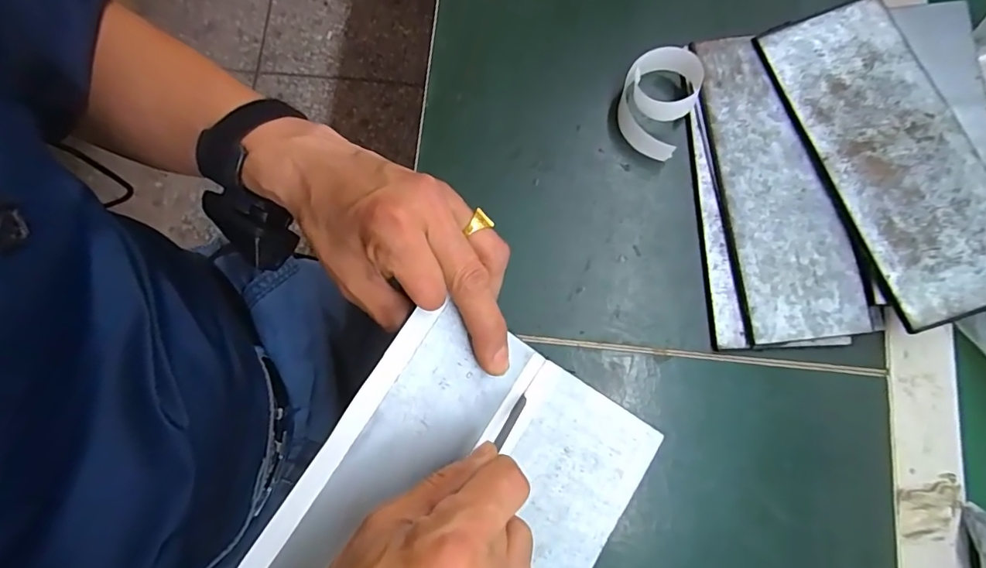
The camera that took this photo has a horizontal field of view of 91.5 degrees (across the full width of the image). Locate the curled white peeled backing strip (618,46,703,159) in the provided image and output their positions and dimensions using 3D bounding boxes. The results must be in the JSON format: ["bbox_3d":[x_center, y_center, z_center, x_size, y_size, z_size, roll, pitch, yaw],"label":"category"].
[{"bbox_3d":[0.103,-0.117,0.305,0.044,0.028,0.059,24,81,5],"label":"curled white peeled backing strip"}]

